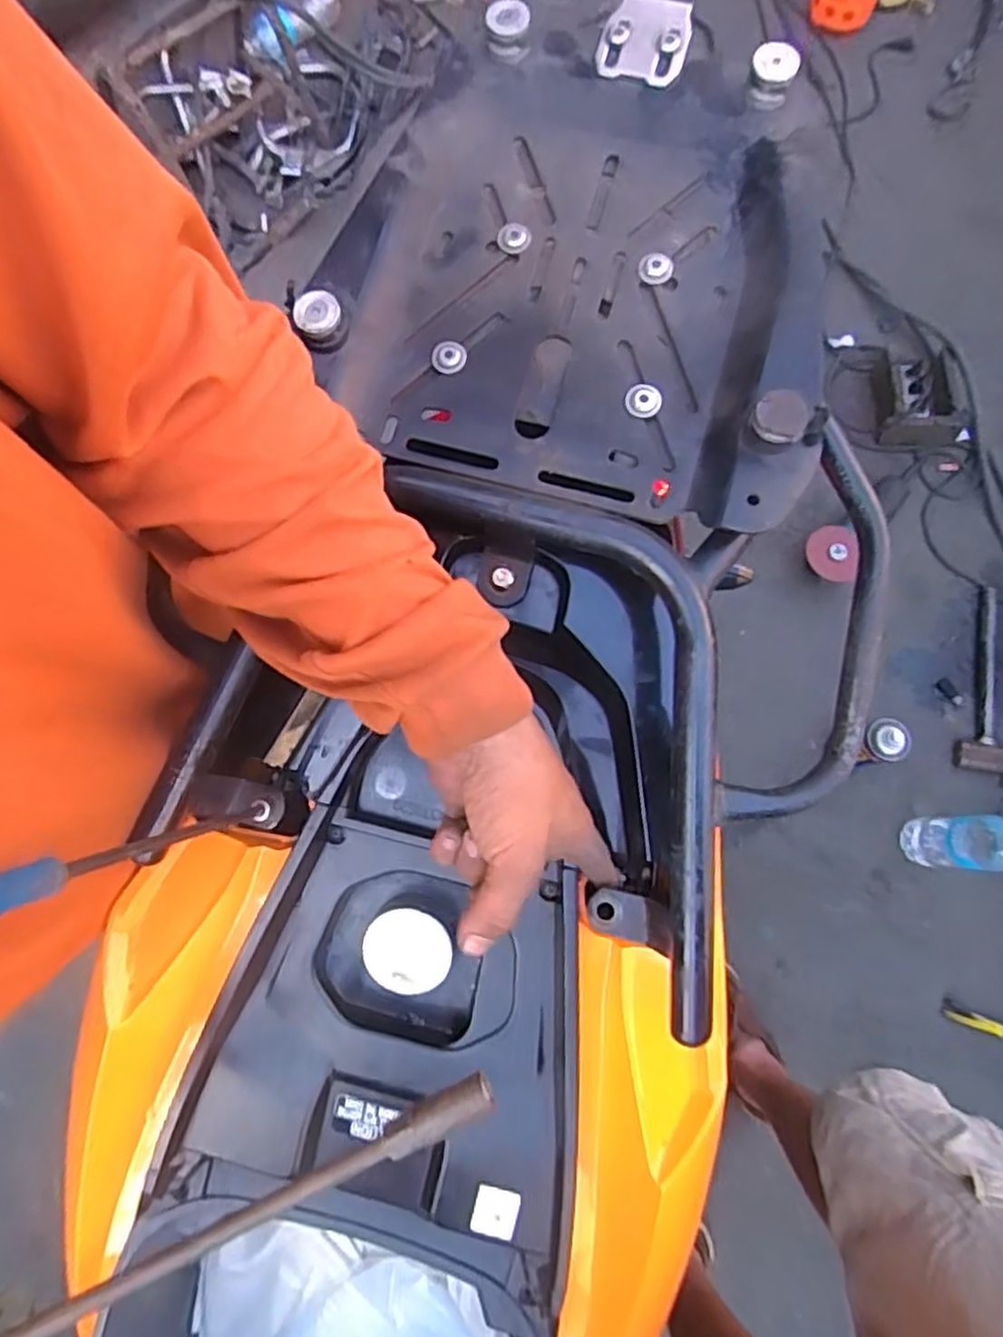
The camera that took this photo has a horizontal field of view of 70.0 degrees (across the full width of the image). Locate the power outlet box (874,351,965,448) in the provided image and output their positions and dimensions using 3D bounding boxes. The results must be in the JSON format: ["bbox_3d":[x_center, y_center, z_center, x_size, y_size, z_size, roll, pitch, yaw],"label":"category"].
[{"bbox_3d":[0.757,-0.484,1.301,0.150,0.065,0.162,-1,78,0],"label":"power outlet box"}]

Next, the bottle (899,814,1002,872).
[{"bbox_3d":[0.680,0.255,1.049,0.070,0.242,0.077,3,78,1],"label":"bottle"}]

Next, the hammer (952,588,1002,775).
[{"bbox_3d":[0.845,0.019,1.226,0.093,0.031,0.324,14,78,3],"label":"hammer"}]

